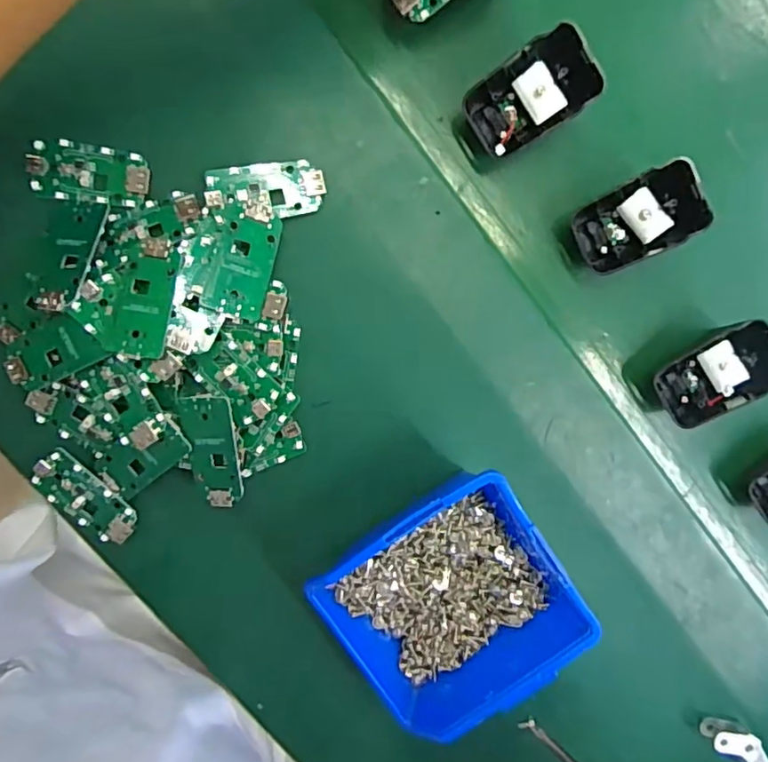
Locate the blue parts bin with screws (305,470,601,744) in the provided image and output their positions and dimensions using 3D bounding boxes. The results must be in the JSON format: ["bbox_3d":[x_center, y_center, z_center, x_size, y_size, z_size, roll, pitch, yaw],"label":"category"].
[{"bbox_3d":[0.033,0.120,0.317,0.124,0.063,0.120,-34,99,0],"label":"blue parts bin with screws"}]

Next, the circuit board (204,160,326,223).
[{"bbox_3d":[-0.065,-0.105,0.307,0.063,0.011,0.031,-9,94,-3],"label":"circuit board"}]

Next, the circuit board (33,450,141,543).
[{"bbox_3d":[-0.172,0.069,0.319,0.063,0.004,0.030,43,90,-5],"label":"circuit board"}]

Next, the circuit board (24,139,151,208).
[{"bbox_3d":[-0.160,-0.113,0.304,0.062,0.005,0.031,9,93,-4],"label":"circuit board"}]

